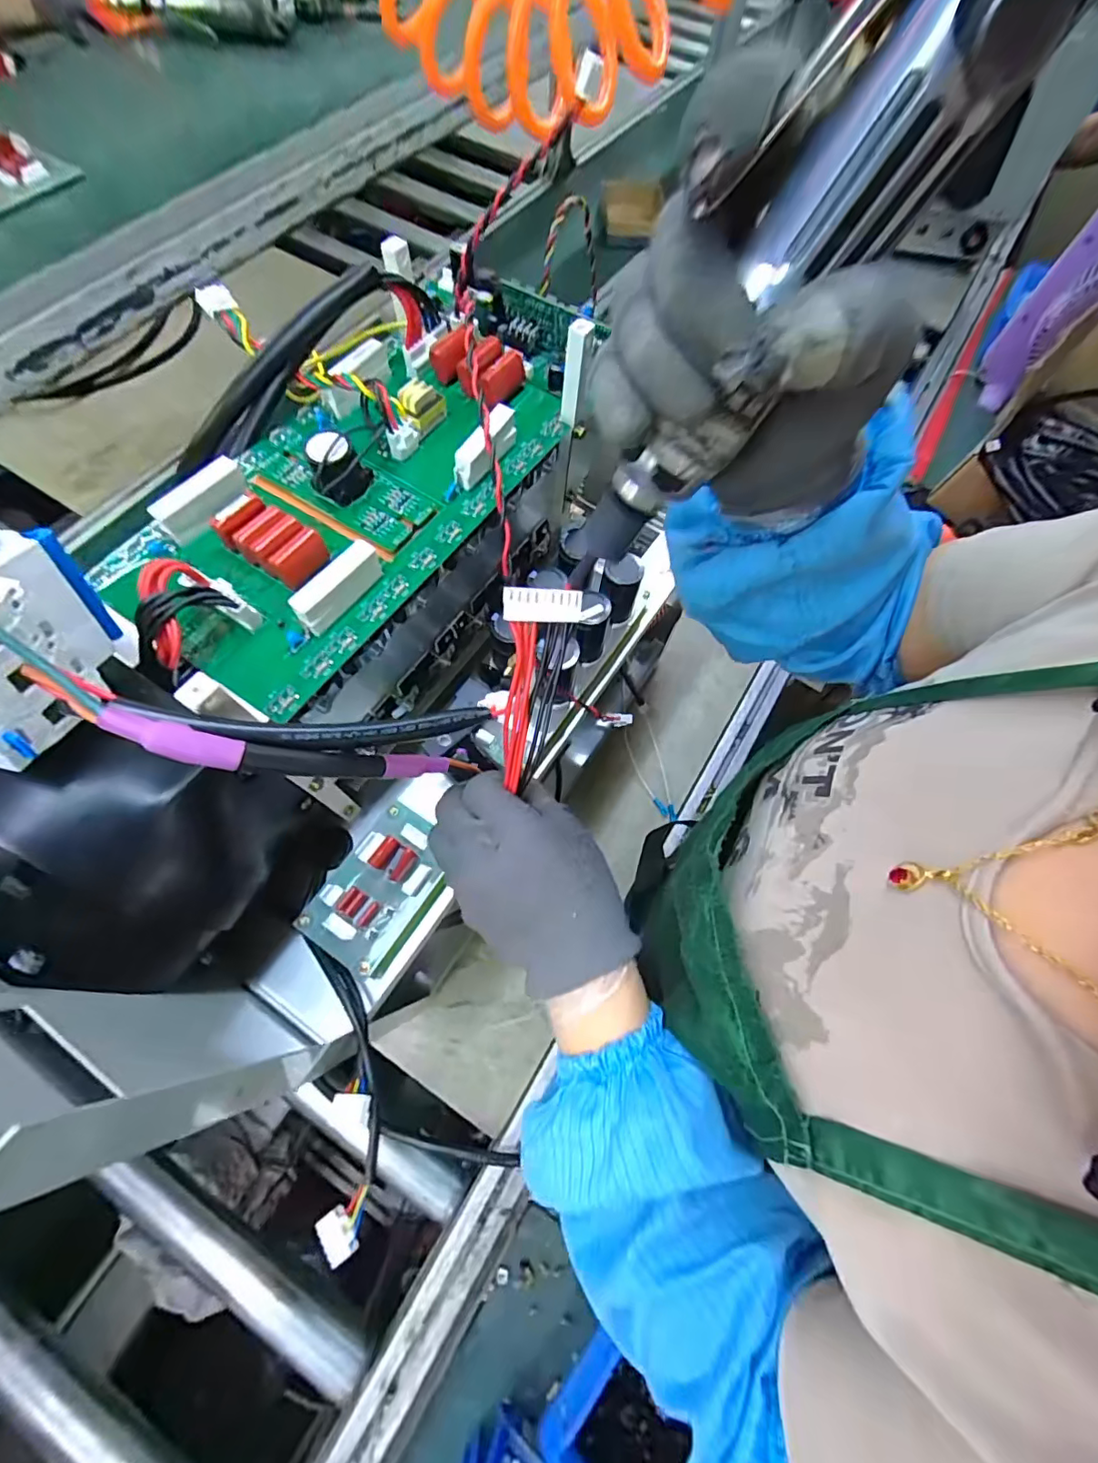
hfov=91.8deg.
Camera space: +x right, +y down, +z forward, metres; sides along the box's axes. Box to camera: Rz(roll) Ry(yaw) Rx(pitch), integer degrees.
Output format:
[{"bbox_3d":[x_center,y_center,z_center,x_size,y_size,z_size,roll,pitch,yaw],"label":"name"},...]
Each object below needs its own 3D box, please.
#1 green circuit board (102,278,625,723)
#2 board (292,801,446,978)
[{"bbox_3d":[-0.100,-0.155,0.298,0.143,0.049,0.319,33,70,11],"label":"green circuit board"},{"bbox_3d":[-0.107,0.098,0.341,0.062,0.023,0.094,31,69,10],"label":"board"}]

